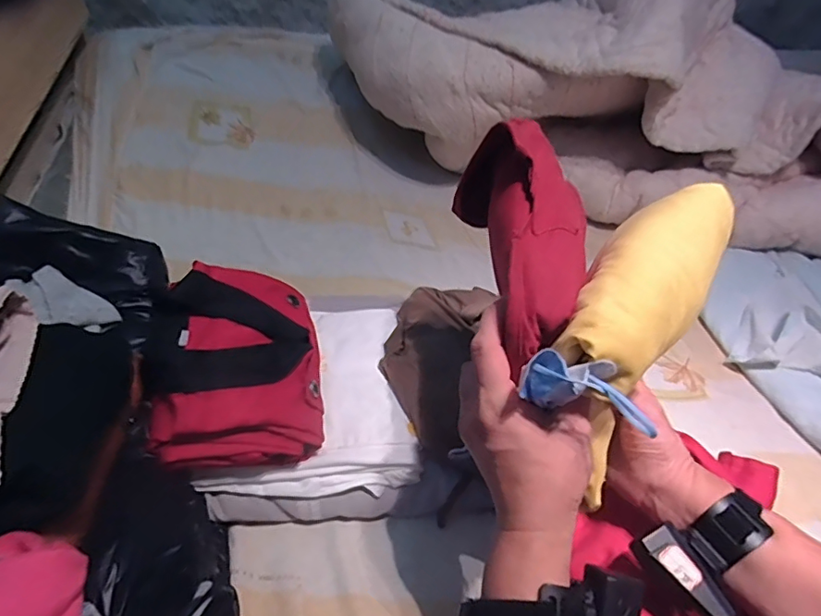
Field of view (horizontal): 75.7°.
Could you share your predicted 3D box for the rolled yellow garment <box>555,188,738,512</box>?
[{"bbox_3d":[0.147,-0.006,0.339,0.069,0.061,0.239,30,60,19],"label":"rolled yellow garment"}]

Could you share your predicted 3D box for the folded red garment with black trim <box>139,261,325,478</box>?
[{"bbox_3d":[-0.166,0.047,0.518,0.168,0.082,0.204,-9,50,-15],"label":"folded red garment with black trim"}]

